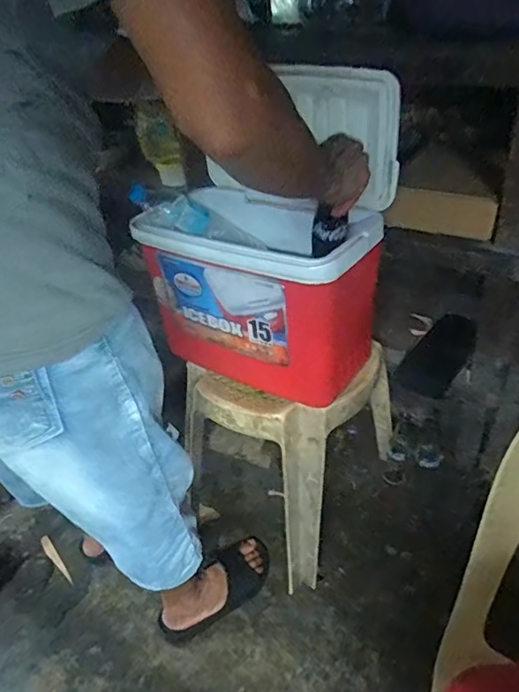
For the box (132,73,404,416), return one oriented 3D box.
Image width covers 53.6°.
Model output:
[{"bbox_3d":[0.008,-0.185,0.875,0.373,0.466,0.252,17,45,27],"label":"box"}]

